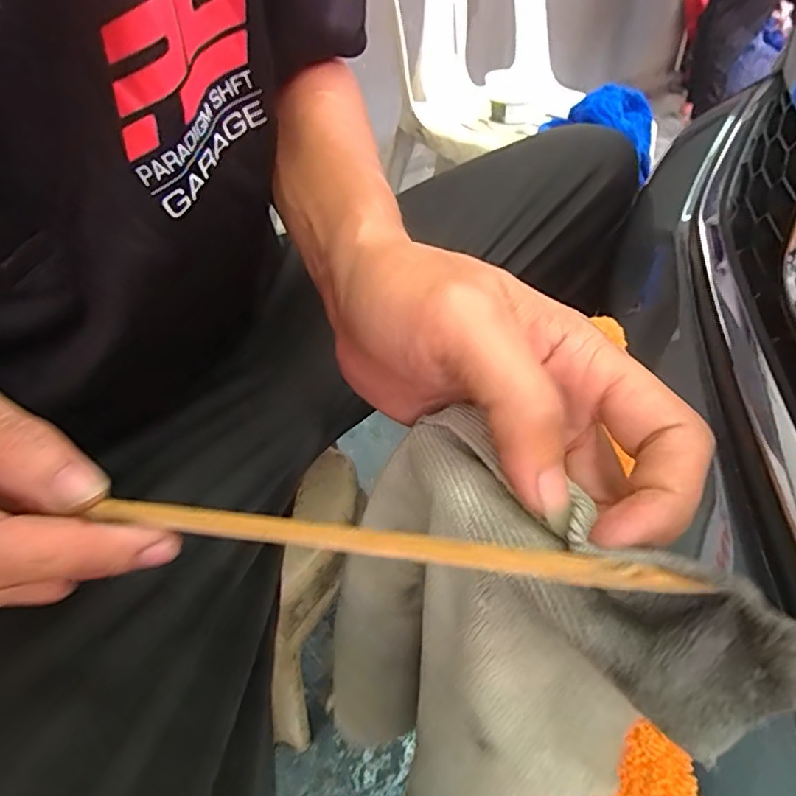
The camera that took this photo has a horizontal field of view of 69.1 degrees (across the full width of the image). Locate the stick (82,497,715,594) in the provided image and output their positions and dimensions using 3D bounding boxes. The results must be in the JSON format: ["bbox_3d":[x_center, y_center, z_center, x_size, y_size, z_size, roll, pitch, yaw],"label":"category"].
[{"bbox_3d":[-0.016,0.040,0.166,0.181,0.004,0.008,2,41,22],"label":"stick"}]

